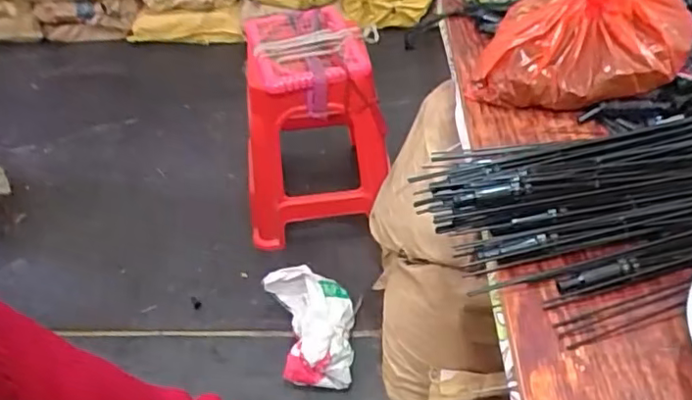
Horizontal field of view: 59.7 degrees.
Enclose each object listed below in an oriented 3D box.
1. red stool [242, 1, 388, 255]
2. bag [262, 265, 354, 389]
[{"bbox_3d":[-0.113,-0.191,1.593,0.357,0.468,0.380,-11,44,-7],"label":"red stool"},{"bbox_3d":[-0.084,0.285,1.361,0.198,0.110,0.248,-4,44,0],"label":"bag"}]

